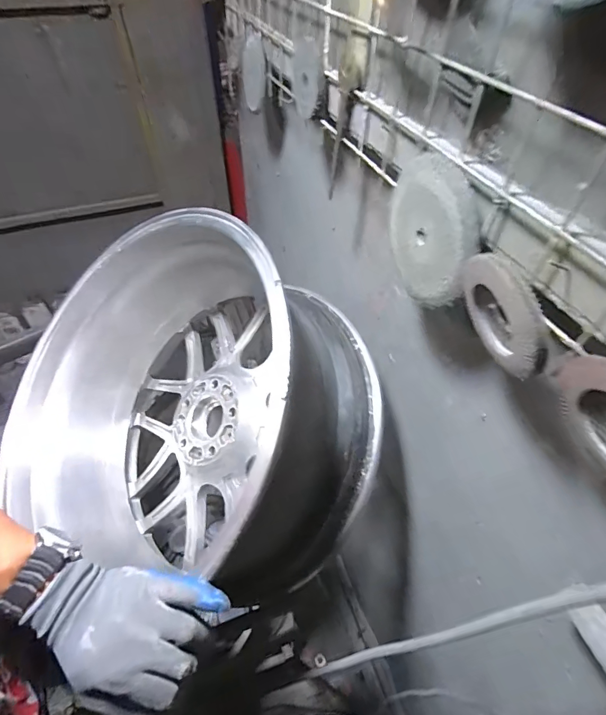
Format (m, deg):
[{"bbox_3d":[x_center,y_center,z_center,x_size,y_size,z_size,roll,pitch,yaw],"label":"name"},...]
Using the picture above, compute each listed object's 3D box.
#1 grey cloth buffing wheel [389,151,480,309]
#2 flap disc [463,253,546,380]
[{"bbox_3d":[0.112,-0.111,0.355,0.026,0.119,0.119,-12,49,-6],"label":"grey cloth buffing wheel"},{"bbox_3d":[0.144,-0.030,0.288,0.015,0.071,0.086,-16,50,-9],"label":"flap disc"}]

